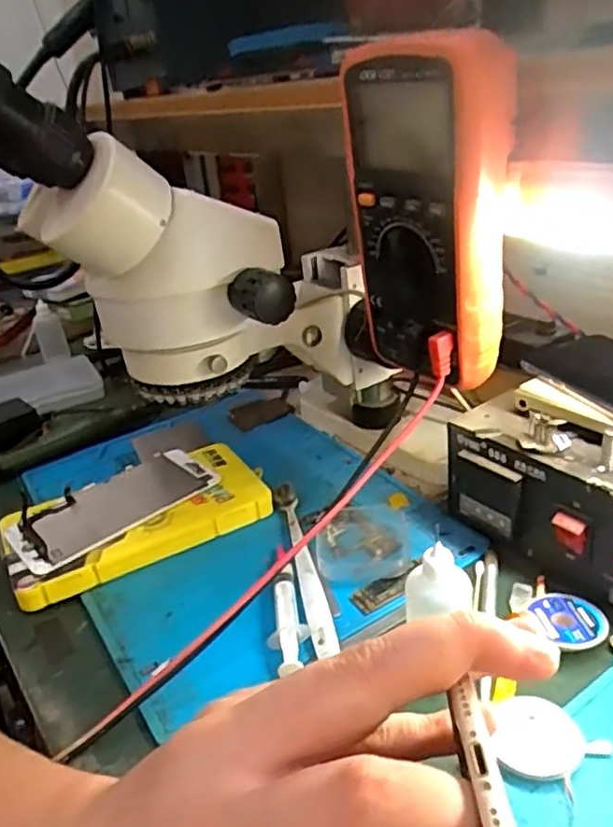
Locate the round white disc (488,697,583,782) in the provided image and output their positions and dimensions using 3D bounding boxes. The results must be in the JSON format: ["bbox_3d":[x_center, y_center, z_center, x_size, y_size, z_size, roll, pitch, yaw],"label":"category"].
[{"bbox_3d":[0.112,0.157,0.315,0.041,0.009,0.039,-6,27,3],"label":"round white disc"}]

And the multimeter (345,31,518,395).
[{"bbox_3d":[0.067,-0.105,0.358,0.051,0.170,0.090,-20,30,-22],"label":"multimeter"}]

